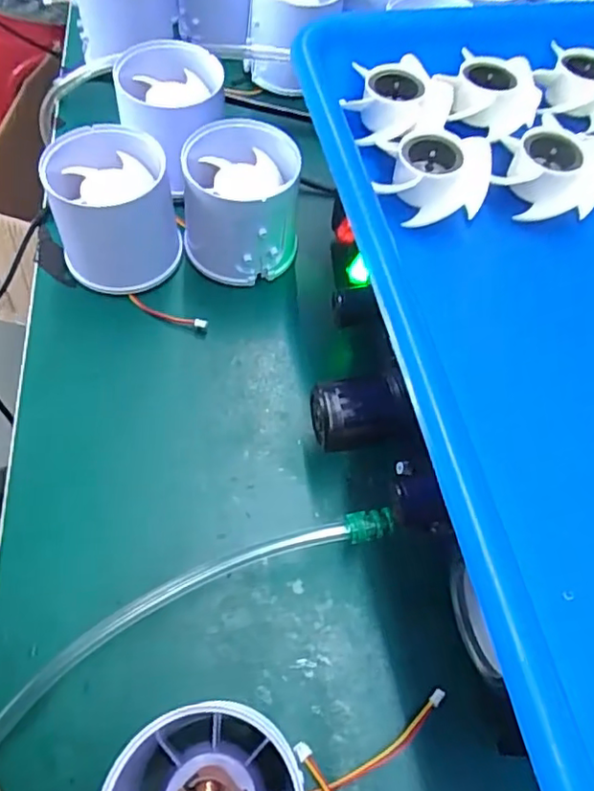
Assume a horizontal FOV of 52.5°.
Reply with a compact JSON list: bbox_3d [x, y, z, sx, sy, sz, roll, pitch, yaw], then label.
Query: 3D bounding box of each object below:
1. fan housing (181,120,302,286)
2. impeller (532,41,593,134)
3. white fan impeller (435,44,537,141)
[{"bbox_3d":[-0.027,-0.090,0.282,0.051,0.055,0.054,-7,61,-7],"label":"fan housing"},{"bbox_3d":[0.124,-0.134,0.260,0.040,0.016,0.038,19,61,8],"label":"impeller"},{"bbox_3d":[0.079,-0.126,0.254,0.039,0.016,0.039,10,61,0],"label":"white fan impeller"}]

